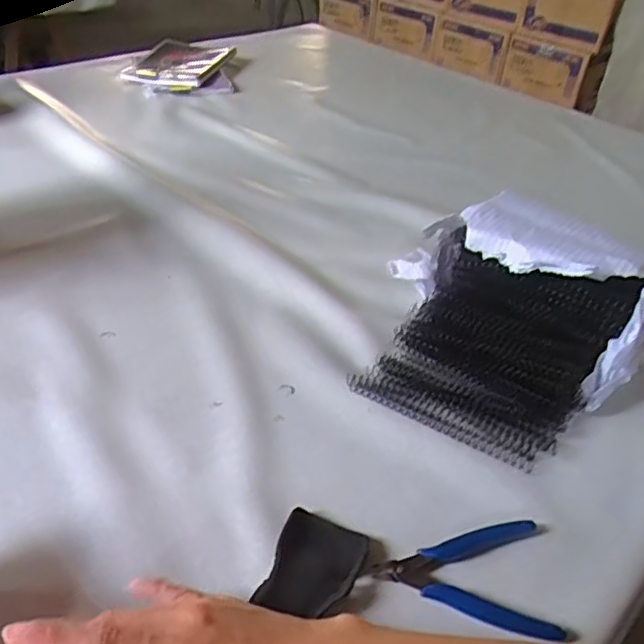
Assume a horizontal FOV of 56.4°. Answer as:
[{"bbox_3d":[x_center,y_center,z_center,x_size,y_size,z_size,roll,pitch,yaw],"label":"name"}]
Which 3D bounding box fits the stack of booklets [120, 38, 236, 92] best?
[{"bbox_3d":[-0.272,-0.507,1.174,0.167,0.015,0.260,7,41,7],"label":"stack of booklets"}]

